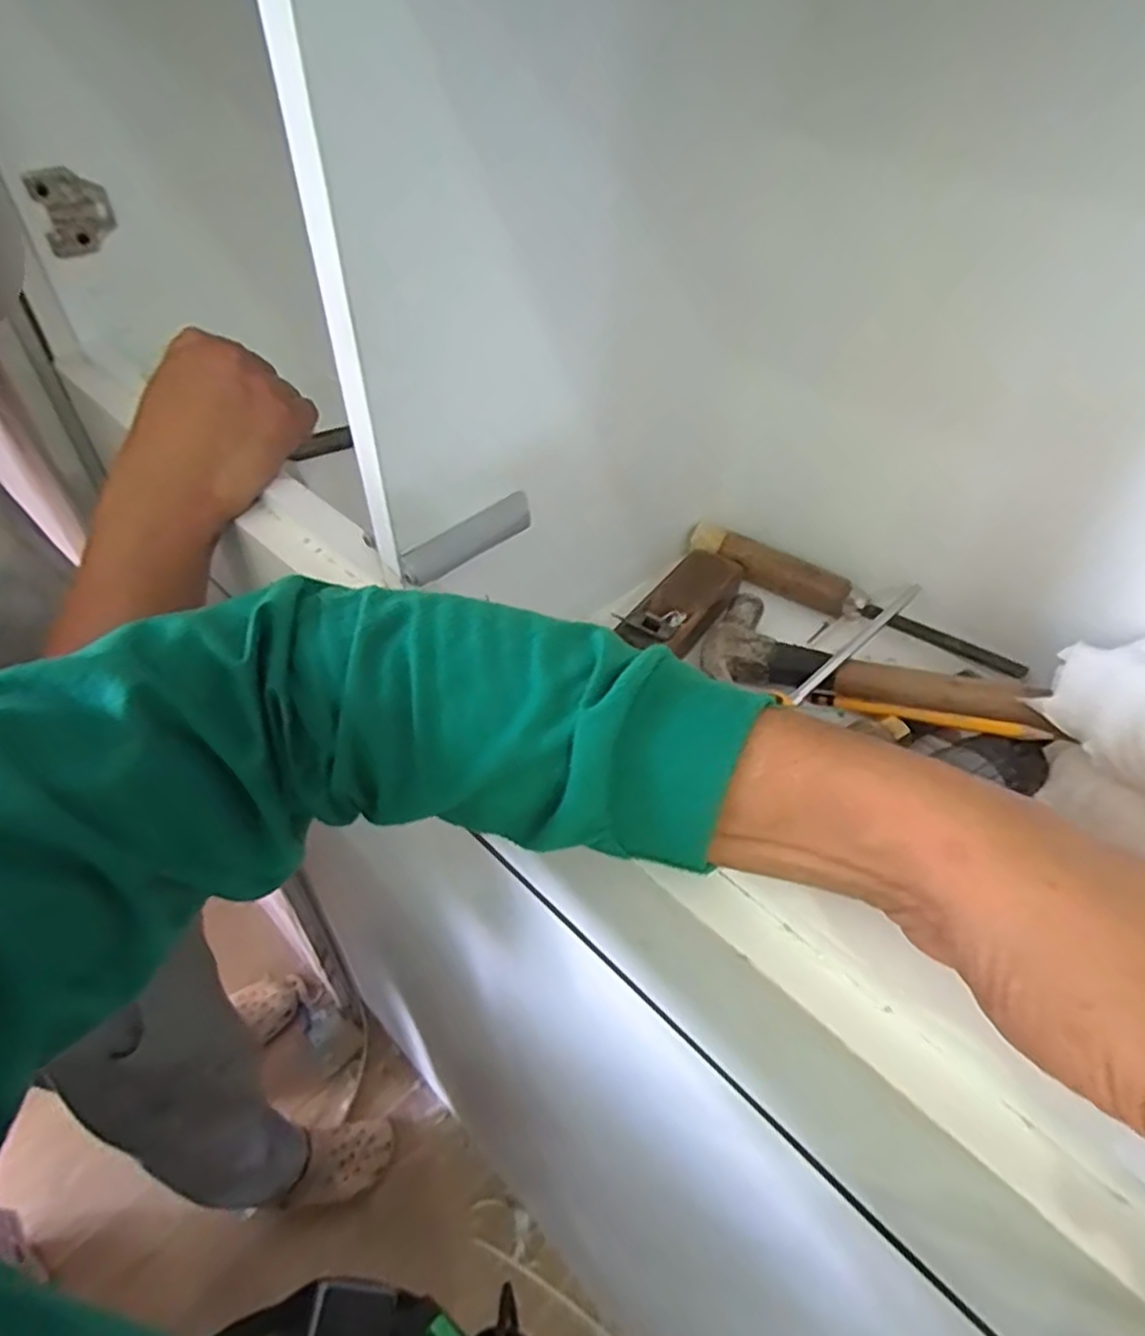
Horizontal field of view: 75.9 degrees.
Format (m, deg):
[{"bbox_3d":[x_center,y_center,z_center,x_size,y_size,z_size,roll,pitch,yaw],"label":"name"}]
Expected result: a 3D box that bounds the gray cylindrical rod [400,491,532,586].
[{"bbox_3d":[-0.051,-0.063,0.363,0.076,0.017,0.016,-35,55,-31],"label":"gray cylindrical rod"}]

